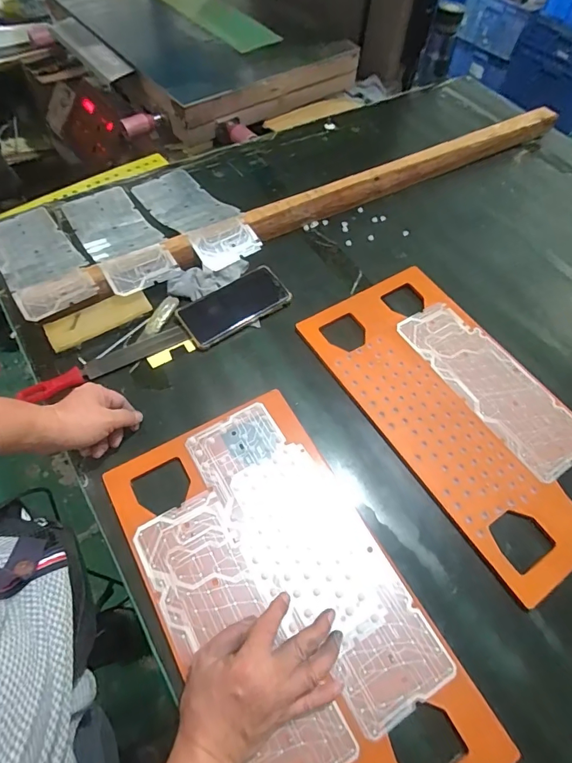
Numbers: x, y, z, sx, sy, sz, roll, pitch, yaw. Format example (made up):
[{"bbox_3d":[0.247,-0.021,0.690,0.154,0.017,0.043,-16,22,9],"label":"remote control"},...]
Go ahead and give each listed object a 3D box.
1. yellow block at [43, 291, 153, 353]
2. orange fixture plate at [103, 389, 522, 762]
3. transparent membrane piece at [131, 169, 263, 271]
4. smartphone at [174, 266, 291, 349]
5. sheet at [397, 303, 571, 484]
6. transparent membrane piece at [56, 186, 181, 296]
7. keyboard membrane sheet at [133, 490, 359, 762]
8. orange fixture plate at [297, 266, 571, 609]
[{"bbox_3d":[-0.261,-0.088,0.602,0.138,0.012,0.041,-27,82,-18],"label":"yellow block"},{"bbox_3d":[-0.001,0.225,0.446,0.231,0.013,0.429,-26,63,-18],"label":"orange fixture plate"},{"bbox_3d":[-0.155,-0.285,0.721,0.104,0.030,0.265,-31,65,-21],"label":"transparent membrane piece"},{"bbox_3d":[-0.077,-0.116,0.635,0.158,0.013,0.078,-29,64,-20],"label":"smartphone"},{"bbox_3d":[0.282,0.000,0.596,0.102,0.004,0.279,-30,65,-16],"label":"sheet"},{"bbox_3d":[-0.270,-0.239,0.691,0.107,0.034,0.276,-28,64,-19],"label":"transparent membrane piece"},{"bbox_3d":[-0.053,0.250,0.427,0.101,0.005,0.278,-26,64,-19],"label":"keyboard membrane sheet"},{"bbox_3d":[0.229,0.030,0.575,0.226,0.023,0.430,-28,64,-19],"label":"orange fixture plate"}]

